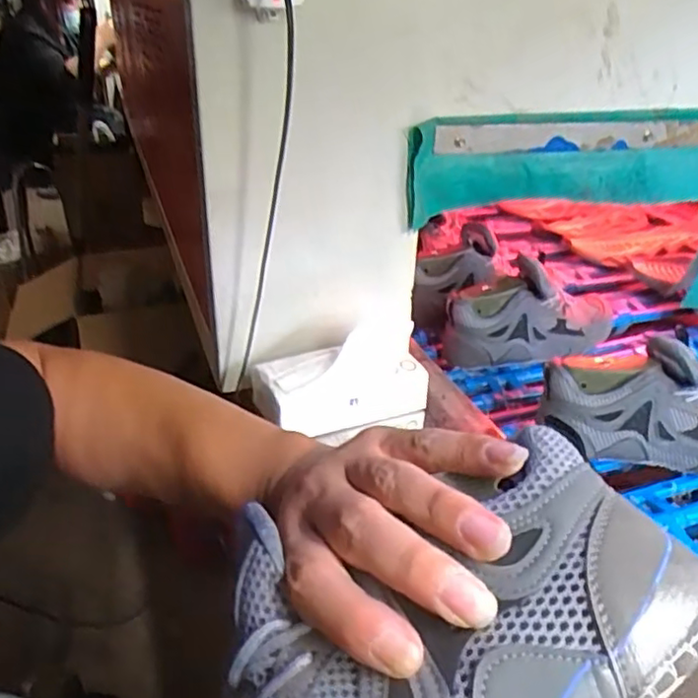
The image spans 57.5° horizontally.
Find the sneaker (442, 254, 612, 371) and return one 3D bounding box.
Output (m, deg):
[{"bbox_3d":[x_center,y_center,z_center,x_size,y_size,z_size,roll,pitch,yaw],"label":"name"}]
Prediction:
[{"bbox_3d":[0.260,-0.053,0.891,0.256,0.125,0.089,-11,33,-23],"label":"sneaker"}]

